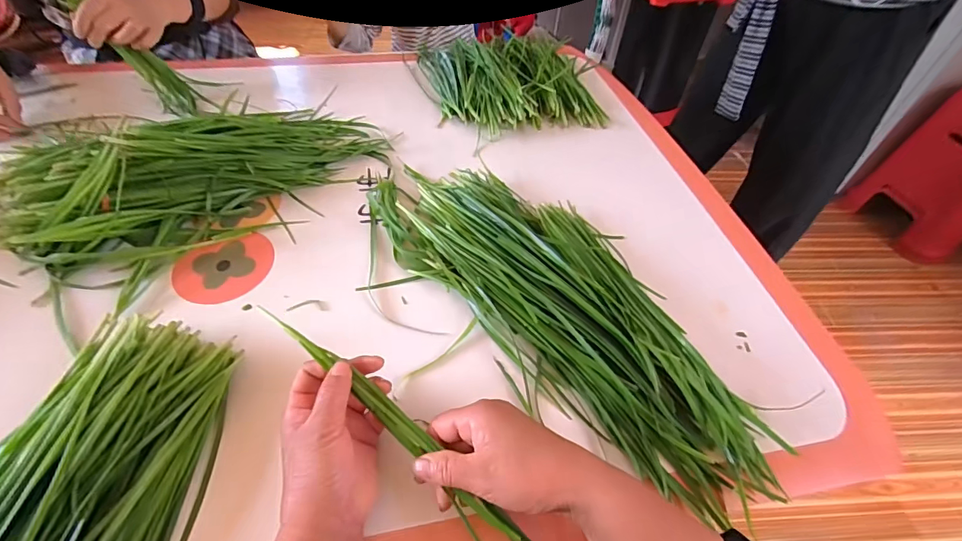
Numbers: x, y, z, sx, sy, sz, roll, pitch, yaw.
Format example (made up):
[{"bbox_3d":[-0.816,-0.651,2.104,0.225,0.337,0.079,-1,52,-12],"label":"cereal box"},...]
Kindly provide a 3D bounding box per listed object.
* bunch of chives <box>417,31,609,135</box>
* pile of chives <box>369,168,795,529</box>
[{"bbox_3d":[0.054,-0.312,0.702,0.261,0.044,0.257,-9,51,-10],"label":"bunch of chives"},{"bbox_3d":[0.072,0.010,0.436,0.444,0.039,0.166,38,58,25],"label":"pile of chives"}]

